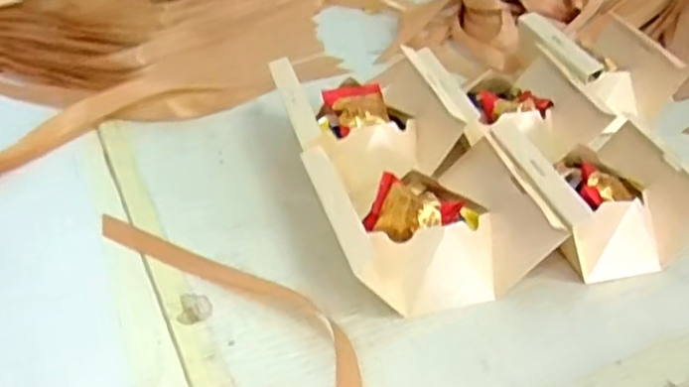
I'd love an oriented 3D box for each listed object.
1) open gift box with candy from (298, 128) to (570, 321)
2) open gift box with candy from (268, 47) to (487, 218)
[{"bbox_3d":[0.059,0.020,0.506,0.156,0.065,0.123,-9,43,-19],"label":"open gift box with candy"},{"bbox_3d":[0.020,-0.058,0.585,0.162,0.070,0.159,-16,45,-25],"label":"open gift box with candy"}]

